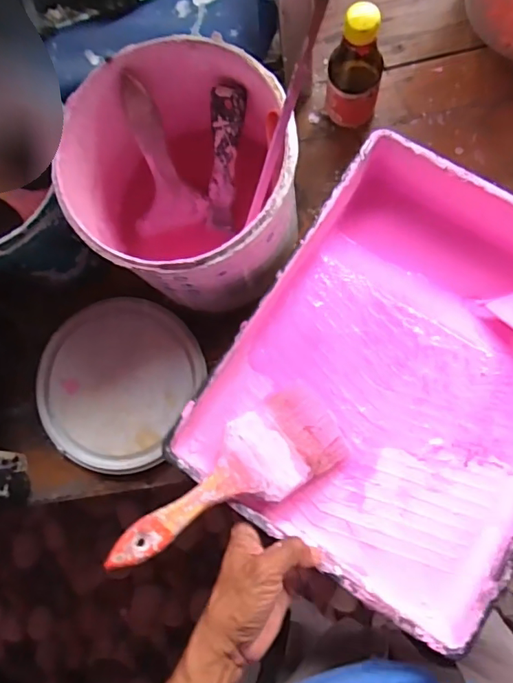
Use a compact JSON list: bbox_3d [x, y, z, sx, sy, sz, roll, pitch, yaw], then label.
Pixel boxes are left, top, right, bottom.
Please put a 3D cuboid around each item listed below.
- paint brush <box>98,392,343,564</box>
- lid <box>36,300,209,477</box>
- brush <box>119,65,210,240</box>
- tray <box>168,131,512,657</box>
[{"bbox_3d":[-0.020,0.107,0.400,0.195,0.012,0.072,-30,71,-23],"label":"paint brush"},{"bbox_3d":[-0.149,0.039,0.533,0.166,0.012,0.173,-1,84,6],"label":"lid"},{"bbox_3d":[-0.089,-0.157,0.443,0.065,0.138,0.011,-7,47,6],"label":"brush"},{"bbox_3d":[0.134,0.021,0.455,0.279,0.103,0.348,32,88,9],"label":"tray"}]

